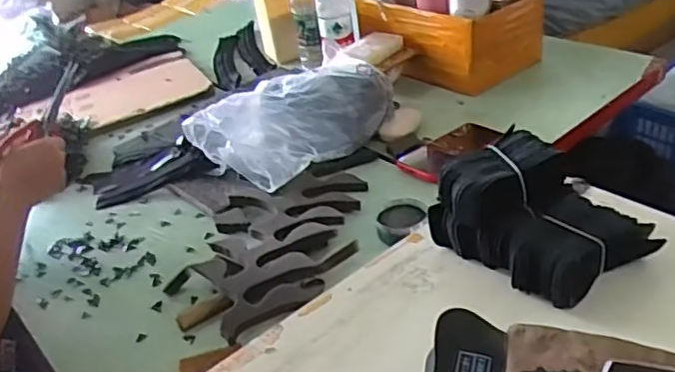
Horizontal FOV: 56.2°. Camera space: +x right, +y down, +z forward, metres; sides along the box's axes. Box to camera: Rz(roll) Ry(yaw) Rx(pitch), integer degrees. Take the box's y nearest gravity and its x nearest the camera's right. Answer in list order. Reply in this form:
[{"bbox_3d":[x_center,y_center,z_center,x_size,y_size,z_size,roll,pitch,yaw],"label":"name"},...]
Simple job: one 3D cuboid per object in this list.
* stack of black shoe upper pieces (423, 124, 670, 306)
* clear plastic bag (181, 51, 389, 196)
[{"bbox_3d":[0.195,0.024,0.613,0.125,0.094,0.187,-31,38,-29],"label":"stack of black shoe upper pieces"},{"bbox_3d":[-0.050,-0.113,0.993,0.204,0.106,0.333,10,37,29],"label":"clear plastic bag"}]

